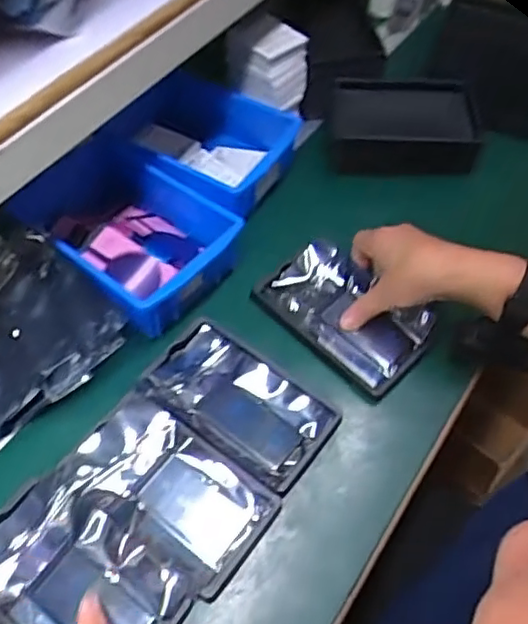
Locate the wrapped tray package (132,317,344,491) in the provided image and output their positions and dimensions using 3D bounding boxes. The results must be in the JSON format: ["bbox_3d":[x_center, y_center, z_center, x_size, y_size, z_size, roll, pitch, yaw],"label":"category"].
[{"bbox_3d":[-0.021,0.076,0.555,0.155,0.022,0.094,30,59,19],"label":"wrapped tray package"}]

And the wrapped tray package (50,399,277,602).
[{"bbox_3d":[-0.076,0.138,0.504,0.154,0.017,0.096,31,60,20],"label":"wrapped tray package"}]

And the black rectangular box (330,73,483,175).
[{"bbox_3d":[0.161,-0.214,0.723,0.170,0.068,0.095,2,54,1],"label":"black rectangular box"}]

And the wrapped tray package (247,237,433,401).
[{"bbox_3d":[0.076,-0.002,0.605,0.159,0.026,0.095,39,63,24],"label":"wrapped tray package"}]

